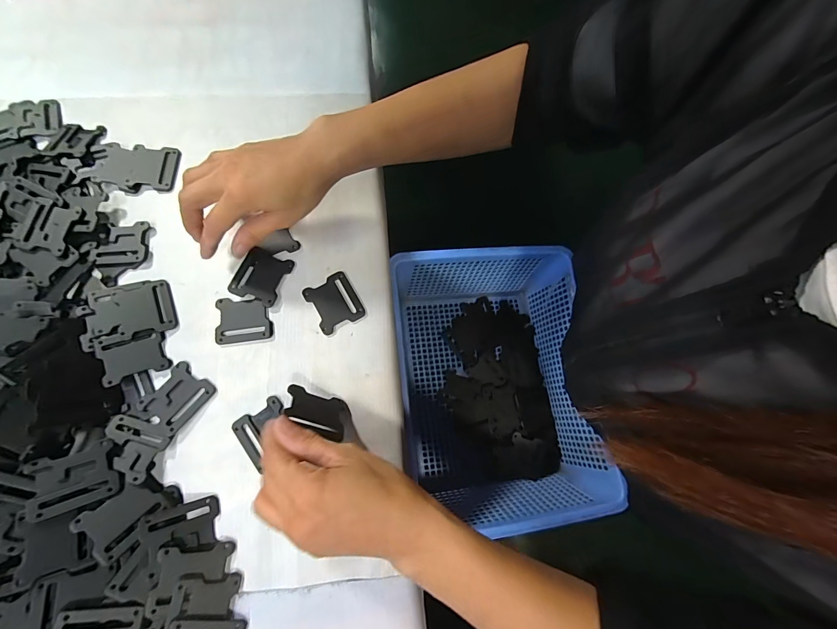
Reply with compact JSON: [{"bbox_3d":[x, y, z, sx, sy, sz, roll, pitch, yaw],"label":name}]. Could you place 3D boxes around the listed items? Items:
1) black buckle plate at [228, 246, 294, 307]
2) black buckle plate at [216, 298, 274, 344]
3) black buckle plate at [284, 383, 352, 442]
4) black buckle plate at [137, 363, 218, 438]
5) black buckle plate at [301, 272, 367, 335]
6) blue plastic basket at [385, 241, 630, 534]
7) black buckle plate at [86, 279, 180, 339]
[{"bbox_3d":[-0.150,-0.037,0.336,0.046,0.011,0.049,20,75,4],"label":"black buckle plate"},{"bbox_3d":[-0.161,0.004,0.328,0.049,0.005,0.041,-7,74,-3],"label":"black buckle plate"},{"bbox_3d":[-0.081,0.080,0.290,0.054,0.039,0.005,26,115,-27],"label":"black buckle plate"},{"bbox_3d":[-0.209,0.072,0.308,0.044,0.005,0.050,35,76,8],"label":"black buckle plate"},{"bbox_3d":[-0.080,-0.012,0.335,0.043,0.004,0.050,-30,77,-9],"label":"black buckle plate"},{"bbox_3d":[0.088,0.080,0.433,0.215,0.111,0.297,-6,74,-3],"label":"blue plastic basket"},{"bbox_3d":[-0.258,-0.005,0.319,0.064,0.004,0.051,-16,74,-20],"label":"black buckle plate"}]

